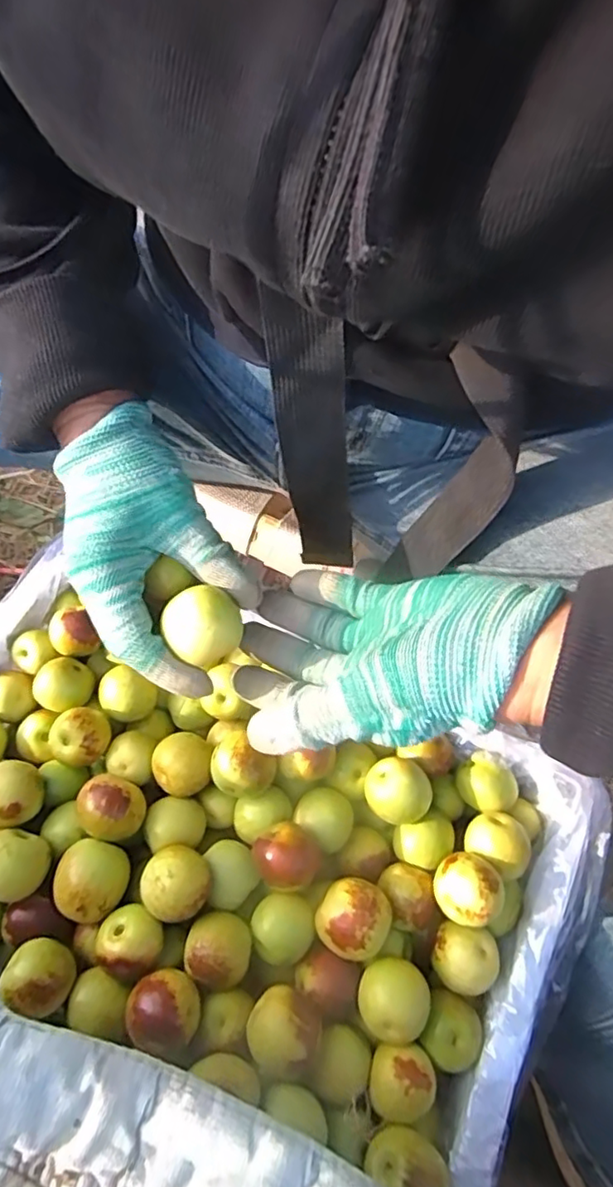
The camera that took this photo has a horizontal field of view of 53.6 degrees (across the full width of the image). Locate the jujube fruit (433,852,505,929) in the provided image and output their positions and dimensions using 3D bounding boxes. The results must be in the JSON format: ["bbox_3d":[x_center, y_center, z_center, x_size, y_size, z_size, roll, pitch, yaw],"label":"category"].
[{"bbox_3d":[0.094,0.175,0.360,0.036,0.035,0.037,1,62,-1],"label":"jujube fruit"}]

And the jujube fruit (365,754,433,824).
[{"bbox_3d":[0.058,0.127,0.386,0.041,0.038,0.037,10,62,4],"label":"jujube fruit"}]

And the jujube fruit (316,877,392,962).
[{"bbox_3d":[0.027,0.188,0.351,0.039,0.034,0.040,1,62,-1],"label":"jujube fruit"}]

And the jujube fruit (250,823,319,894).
[{"bbox_3d":[-0.012,0.161,0.369,0.037,0.043,0.034,1,62,-1],"label":"jujube fruit"}]

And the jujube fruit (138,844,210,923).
[{"bbox_3d":[-0.075,0.170,0.356,0.038,0.040,0.037,1,62,-1],"label":"jujube fruit"}]

